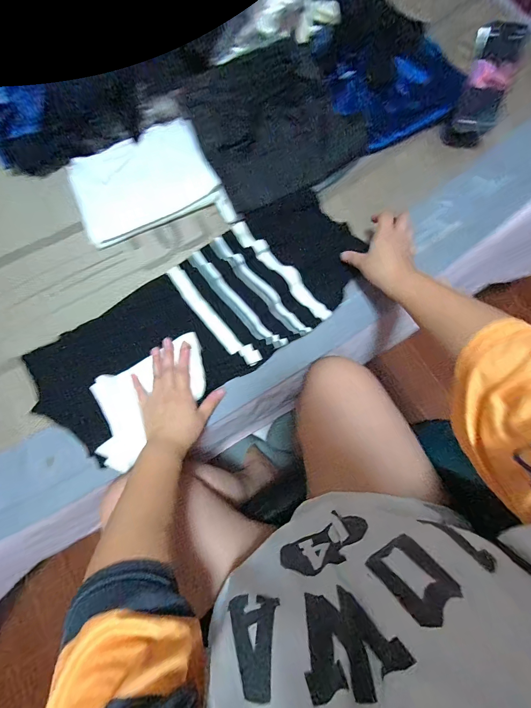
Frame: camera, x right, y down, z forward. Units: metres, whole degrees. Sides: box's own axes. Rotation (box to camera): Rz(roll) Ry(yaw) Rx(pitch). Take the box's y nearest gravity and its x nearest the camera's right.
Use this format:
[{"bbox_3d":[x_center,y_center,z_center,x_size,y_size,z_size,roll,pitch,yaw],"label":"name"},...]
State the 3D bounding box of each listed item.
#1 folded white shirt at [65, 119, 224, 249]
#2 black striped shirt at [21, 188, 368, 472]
[{"bbox_3d":[-0.239,-0.335,0.606,0.256,0.030,0.204,-22,77,-5],"label":"folded white shirt"},{"bbox_3d":[-0.095,-0.063,0.536,0.568,0.030,0.234,-33,79,-8],"label":"black striped shirt"}]

